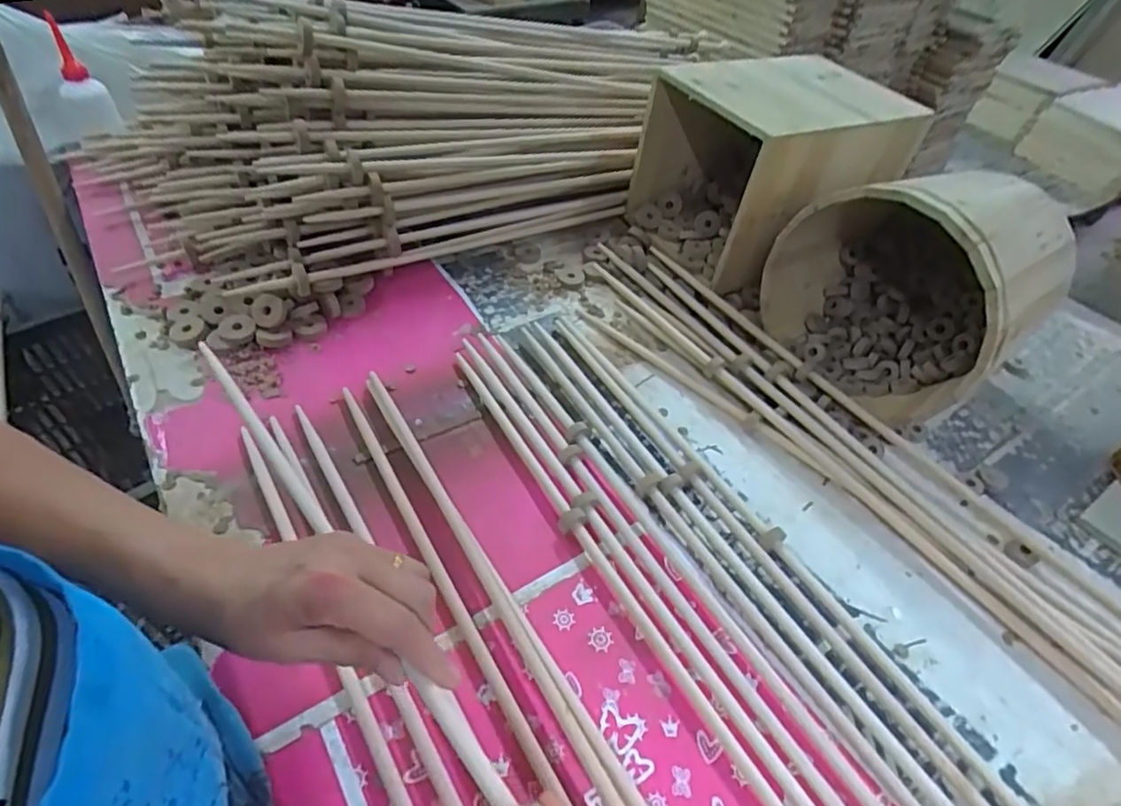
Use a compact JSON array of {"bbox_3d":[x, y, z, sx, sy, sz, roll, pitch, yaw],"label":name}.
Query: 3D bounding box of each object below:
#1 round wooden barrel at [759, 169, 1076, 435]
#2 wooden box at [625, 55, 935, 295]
[{"bbox_3d":[0.368,-0.126,0.633,0.210,0.227,0.227,-30,56,-29],"label":"round wooden barrel"},{"bbox_3d":[0.260,-0.303,0.764,0.275,0.205,0.212,-22,53,-24],"label":"wooden box"}]

